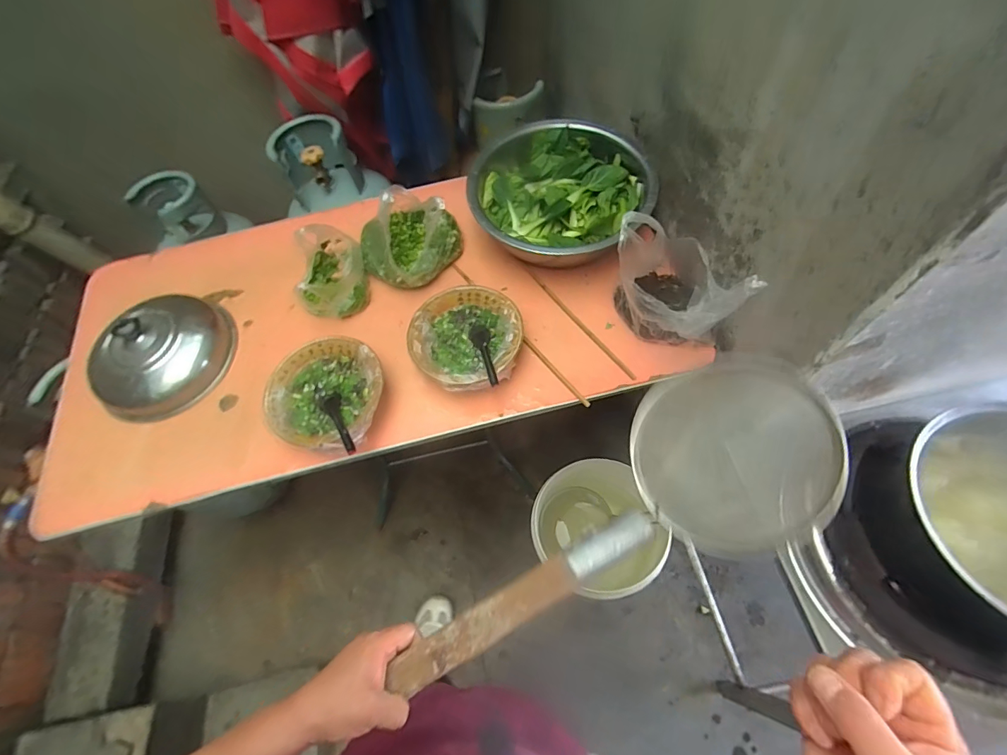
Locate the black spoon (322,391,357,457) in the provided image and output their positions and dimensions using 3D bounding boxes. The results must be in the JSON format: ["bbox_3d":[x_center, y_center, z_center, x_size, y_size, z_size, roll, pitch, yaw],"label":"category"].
[{"bbox_3d":[-0.259,0.071,0.693,0.032,0.018,0.124,-30,51,-13],"label":"black spoon"}]

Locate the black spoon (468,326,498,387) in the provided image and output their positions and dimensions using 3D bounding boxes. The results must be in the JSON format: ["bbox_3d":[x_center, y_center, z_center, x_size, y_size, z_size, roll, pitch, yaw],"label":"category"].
[{"bbox_3d":[-0.030,-0.042,0.725,0.035,0.020,0.133,-14,50,-5],"label":"black spoon"}]

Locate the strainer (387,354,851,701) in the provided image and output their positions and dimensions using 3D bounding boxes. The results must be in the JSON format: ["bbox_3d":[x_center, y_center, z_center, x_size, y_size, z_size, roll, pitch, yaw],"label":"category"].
[{"bbox_3d":[0.120,0.144,0.429,0.486,0.097,0.202,-33,67,-10],"label":"strainer"}]

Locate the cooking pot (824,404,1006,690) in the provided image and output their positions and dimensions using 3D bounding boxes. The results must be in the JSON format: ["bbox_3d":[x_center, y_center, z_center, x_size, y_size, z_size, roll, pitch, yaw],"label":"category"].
[{"bbox_3d":[0.604,0.195,0.530,0.290,0.184,0.295,-1,63,1],"label":"cooking pot"}]

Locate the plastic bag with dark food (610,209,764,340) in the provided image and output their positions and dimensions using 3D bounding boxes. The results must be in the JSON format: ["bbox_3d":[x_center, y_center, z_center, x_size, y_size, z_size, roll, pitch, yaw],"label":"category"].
[{"bbox_3d":[0.270,-0.140,0.705,0.160,0.196,0.183,-26,65,-11],"label":"plastic bag with dark food"}]

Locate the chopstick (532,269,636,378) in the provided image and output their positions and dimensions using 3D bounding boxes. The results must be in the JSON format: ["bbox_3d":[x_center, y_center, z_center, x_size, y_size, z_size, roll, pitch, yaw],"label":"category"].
[{"bbox_3d":[0.139,-0.103,0.804,0.012,0.006,0.292,-32,67,-14],"label":"chopstick"}]

